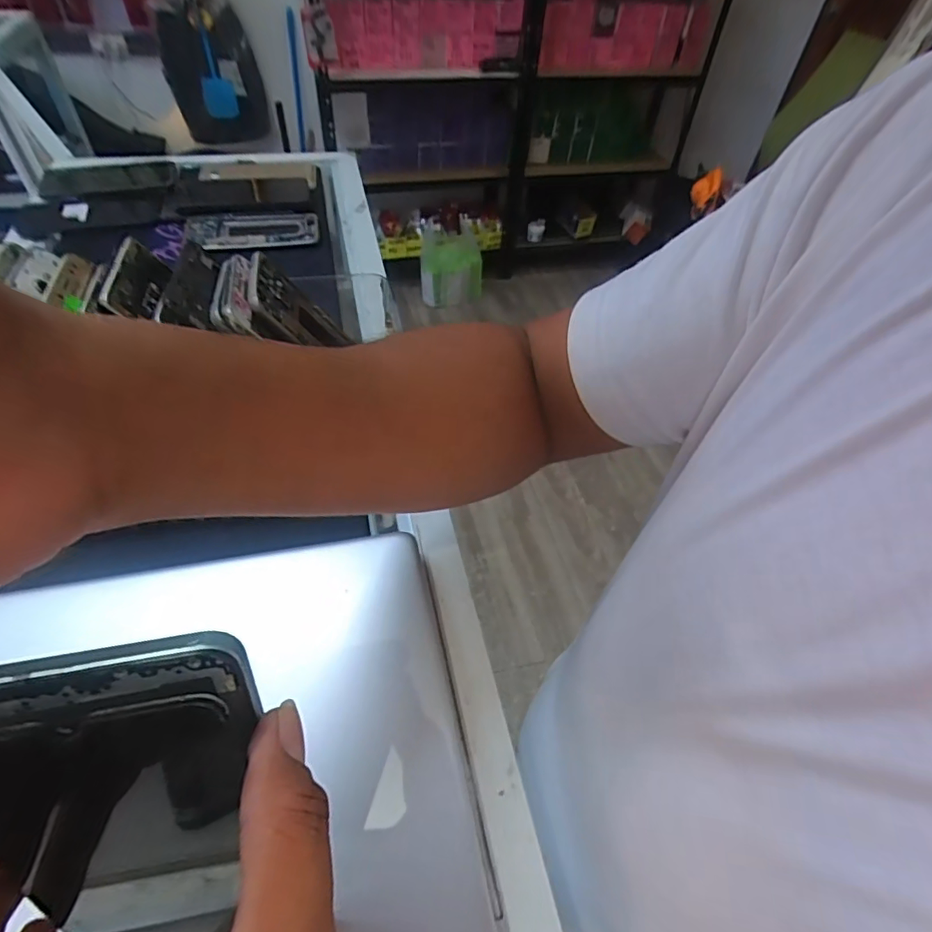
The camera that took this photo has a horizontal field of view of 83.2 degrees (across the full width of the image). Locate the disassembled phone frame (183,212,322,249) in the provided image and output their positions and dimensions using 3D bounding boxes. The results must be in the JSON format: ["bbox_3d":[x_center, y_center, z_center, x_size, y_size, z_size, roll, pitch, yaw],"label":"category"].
[{"bbox_3d":[-0.249,-0.279,0.618,0.143,0.011,0.079,-12,52,-15],"label":"disassembled phone frame"}]

